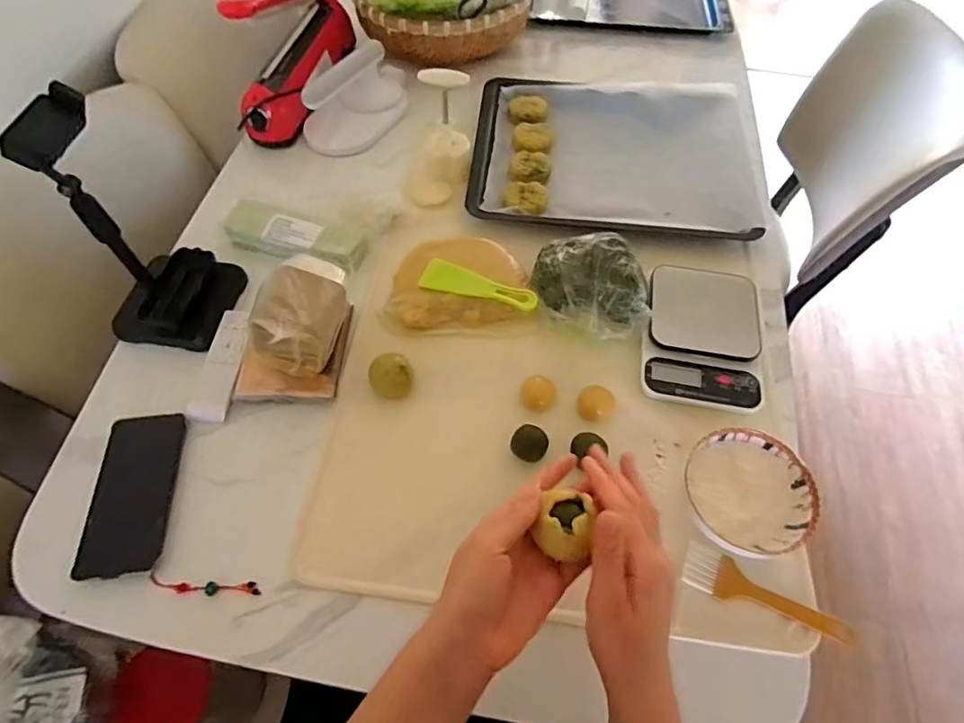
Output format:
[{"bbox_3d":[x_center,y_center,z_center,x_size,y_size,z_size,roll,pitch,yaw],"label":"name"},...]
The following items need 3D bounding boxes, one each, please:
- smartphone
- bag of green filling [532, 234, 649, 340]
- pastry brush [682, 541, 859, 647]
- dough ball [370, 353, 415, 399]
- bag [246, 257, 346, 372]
[{"bbox_3d":[-0.344,0.126,0.522,0.075,0.007,0.159,-5,62,-5],"label":"smartphone"},{"bbox_3d":[0.125,-0.096,0.620,0.116,0.068,0.135,-13,63,-9],"label":"bag of green filling"},{"bbox_3d":[0.263,0.216,0.479,0.152,0.020,0.040,26,64,11],"label":"pastry brush"},{"bbox_3d":[-0.098,0.016,0.578,0.047,0.028,0.048,1,61,-2],"label":"dough ball"},{"bbox_3d":[-0.190,-0.048,0.568,0.072,0.101,0.123,17,62,7],"label":"bag"}]

